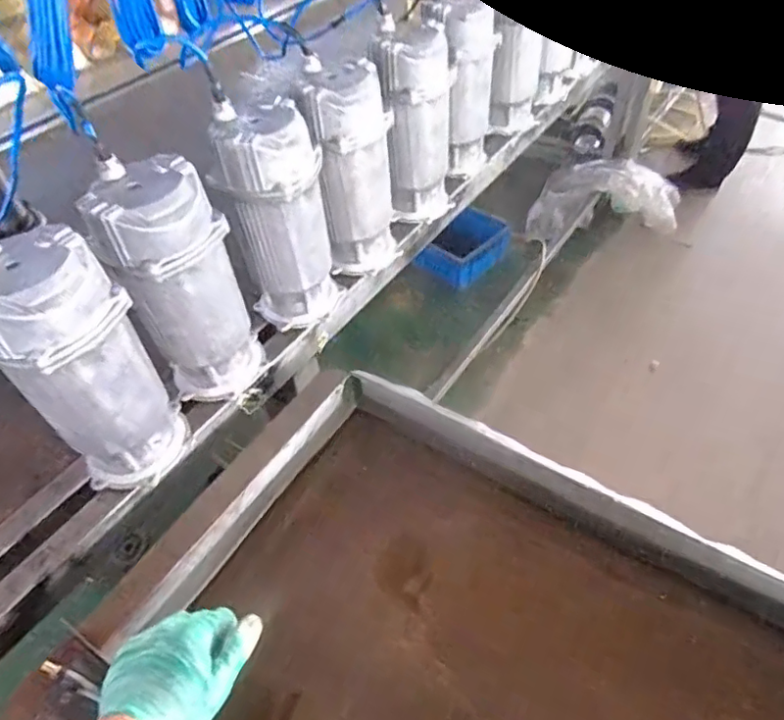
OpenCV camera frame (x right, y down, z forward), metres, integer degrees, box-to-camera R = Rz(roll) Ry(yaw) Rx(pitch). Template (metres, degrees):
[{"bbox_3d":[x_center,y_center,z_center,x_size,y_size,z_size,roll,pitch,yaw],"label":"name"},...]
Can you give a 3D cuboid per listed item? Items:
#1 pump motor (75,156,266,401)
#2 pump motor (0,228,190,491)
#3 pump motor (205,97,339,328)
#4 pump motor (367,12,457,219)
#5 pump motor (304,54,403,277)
[{"bbox_3d":[-0.252,-0.083,0.701,0.127,0.286,0.107,-32,53,-22],"label":"pump motor"},{"bbox_3d":[-0.328,0.016,0.619,0.131,0.289,0.109,-34,54,-23],"label":"pump motor"},{"bbox_3d":[-0.152,-0.189,0.790,0.119,0.287,0.119,-2,48,3],"label":"pump motor"},{"bbox_3d":[0.038,-0.378,0.950,0.124,0.290,0.127,-6,48,-1],"label":"pump motor"},{"bbox_3d":[-0.059,-0.277,0.864,0.119,0.289,0.111,-10,48,-4],"label":"pump motor"}]

